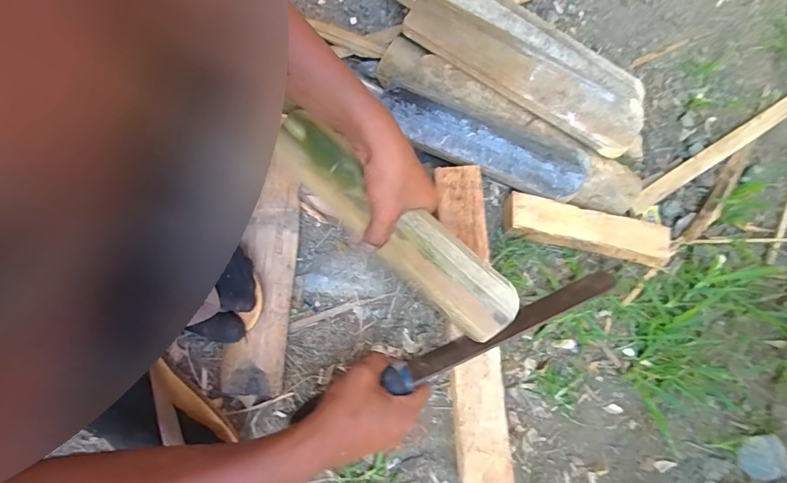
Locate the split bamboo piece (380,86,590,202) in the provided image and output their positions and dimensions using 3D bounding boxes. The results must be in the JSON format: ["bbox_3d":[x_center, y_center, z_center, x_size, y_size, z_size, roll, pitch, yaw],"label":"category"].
[{"bbox_3d":[0.099,-0.112,0.482,0.250,0.053,0.064,22,80,4],"label":"split bamboo piece"}]

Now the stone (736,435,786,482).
[{"bbox_3d":[0.403,0.237,0.439,0.045,0.016,0.047,0,79,0],"label":"stone"}]

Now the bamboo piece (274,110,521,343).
[{"bbox_3d":[-0.006,-0.016,0.423,0.300,0.071,0.057,40,81,13],"label":"bamboo piece"}]

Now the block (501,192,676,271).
[{"bbox_3d":[0.224,-0.013,0.475,0.188,0.034,0.047,14,79,2],"label":"block"}]

